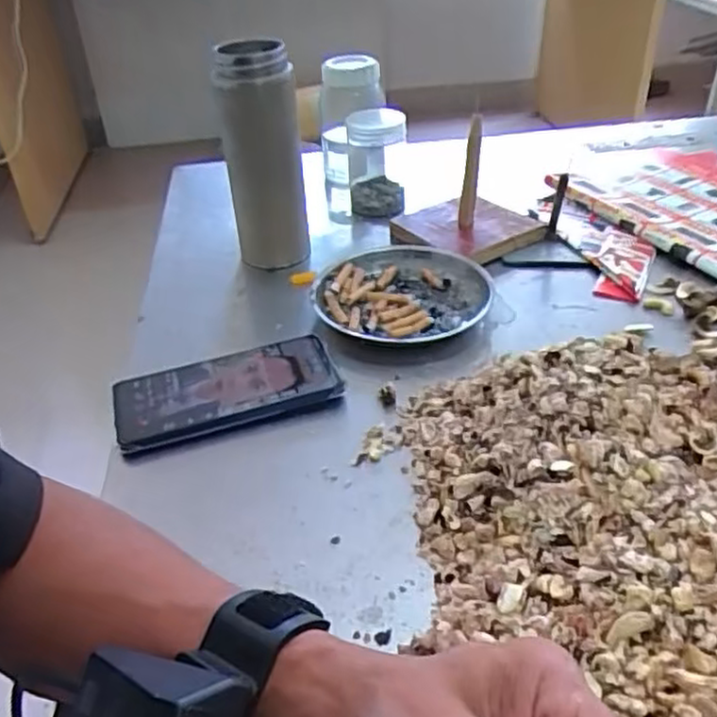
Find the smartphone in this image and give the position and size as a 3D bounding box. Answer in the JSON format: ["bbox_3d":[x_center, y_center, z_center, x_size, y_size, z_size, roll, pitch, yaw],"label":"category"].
[{"bbox_3d":[-0.094,0.023,0.510,0.156,0.014,0.067,-14,37,-14],"label":"smartphone"}]

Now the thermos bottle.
[{"bbox_3d":[-0.083,-0.178,0.618,0.063,0.184,0.065,-10,36,-9],"label":"thermos bottle"}]

